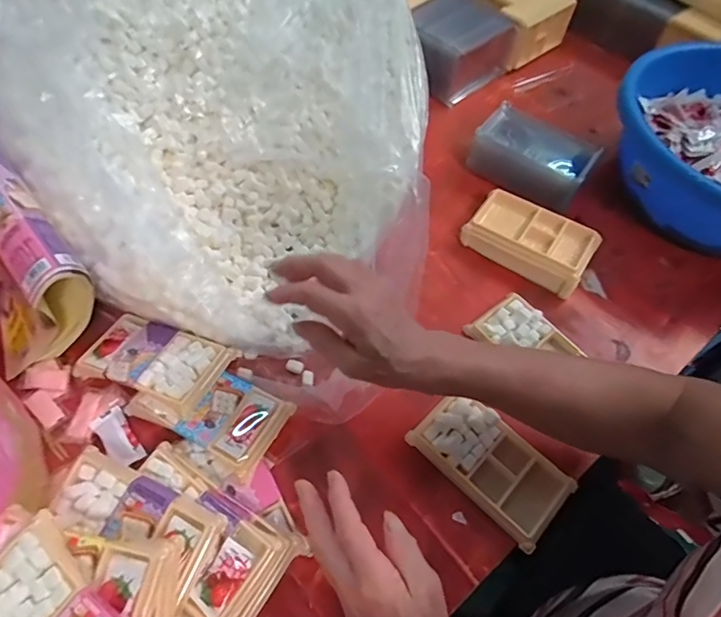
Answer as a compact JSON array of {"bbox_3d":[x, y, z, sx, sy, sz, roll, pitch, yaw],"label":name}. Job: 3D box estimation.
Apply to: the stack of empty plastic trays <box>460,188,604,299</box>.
[{"bbox_3d":[0.196,-0.081,0.575,0.138,0.036,0.073,30,61,16],"label":"stack of empty plastic trays"}]

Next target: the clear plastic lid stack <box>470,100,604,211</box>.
[{"bbox_3d":[0.222,-0.195,0.646,0.146,0.061,0.090,28,61,14],"label":"clear plastic lid stack"}]

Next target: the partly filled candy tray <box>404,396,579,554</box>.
[{"bbox_3d":[0.120,0.138,0.452,0.135,0.020,0.076,41,65,20],"label":"partly filled candy tray"}]

